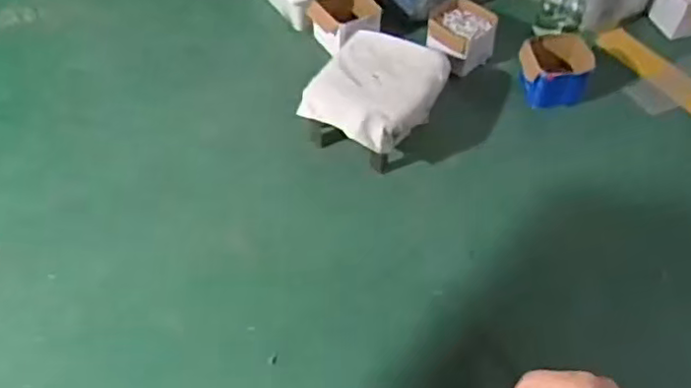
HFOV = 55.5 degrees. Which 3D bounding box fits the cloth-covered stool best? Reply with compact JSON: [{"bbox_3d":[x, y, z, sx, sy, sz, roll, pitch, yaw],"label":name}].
[{"bbox_3d":[0.060,-0.211,1.443,0.232,0.157,0.283,26,58,19],"label":"cloth-covered stool"}]

